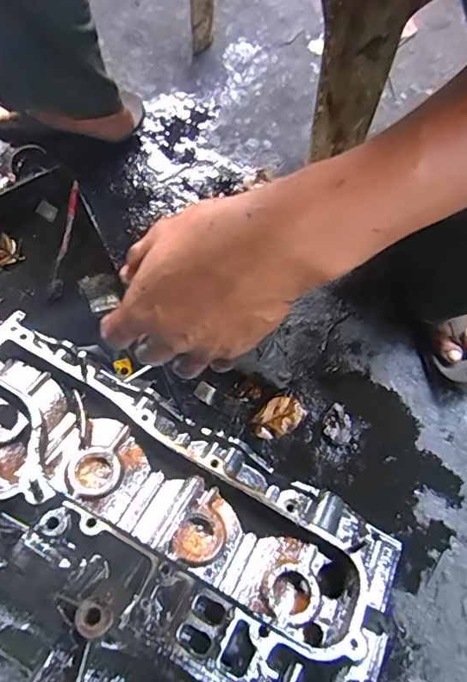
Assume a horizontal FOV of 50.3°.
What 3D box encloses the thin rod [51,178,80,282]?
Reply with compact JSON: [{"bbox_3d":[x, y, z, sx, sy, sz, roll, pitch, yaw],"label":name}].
[{"bbox_3d":[-0.250,-0.163,0.744,0.016,0.011,0.151,16,94,5],"label":"thin rod"}]

